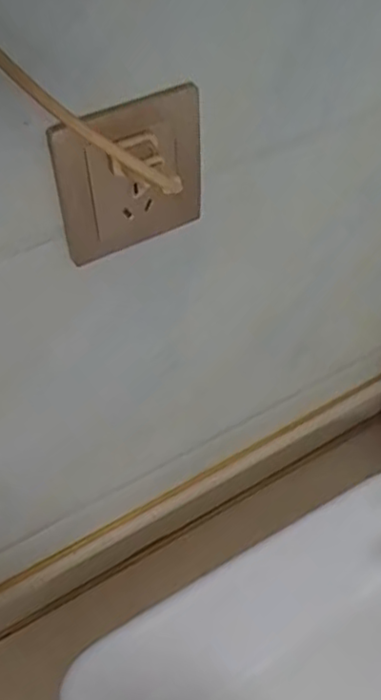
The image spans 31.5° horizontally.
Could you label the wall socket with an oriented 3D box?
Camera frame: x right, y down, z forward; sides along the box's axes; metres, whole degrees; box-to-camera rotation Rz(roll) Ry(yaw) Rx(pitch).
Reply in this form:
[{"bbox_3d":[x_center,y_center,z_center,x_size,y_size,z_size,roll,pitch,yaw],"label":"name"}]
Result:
[{"bbox_3d":[-0.032,-0.096,0.379,0.086,0.087,0.008,-26,54,-19],"label":"wall socket"}]

